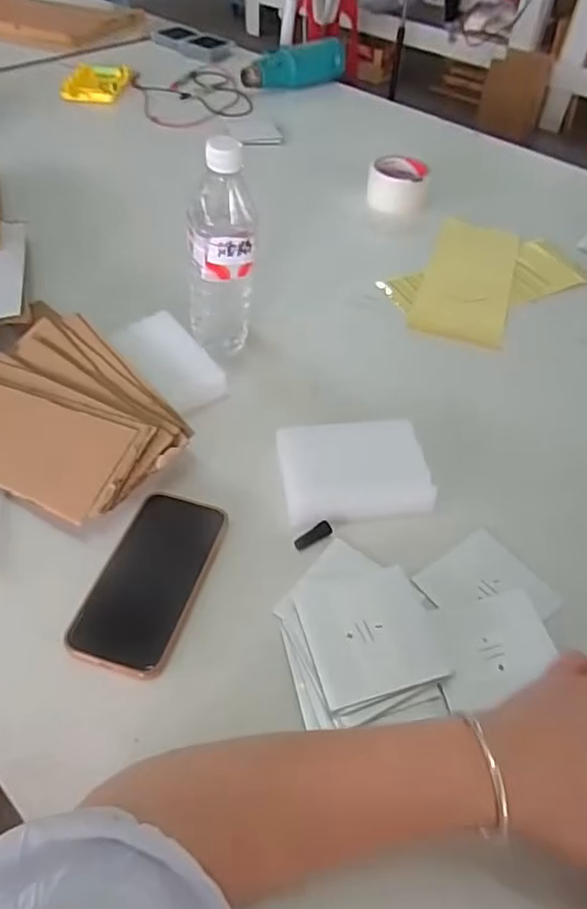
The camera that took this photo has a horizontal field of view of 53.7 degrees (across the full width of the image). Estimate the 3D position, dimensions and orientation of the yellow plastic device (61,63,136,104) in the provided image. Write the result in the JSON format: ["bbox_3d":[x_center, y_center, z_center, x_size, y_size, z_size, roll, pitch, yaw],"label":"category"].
[{"bbox_3d":[-0.393,-0.751,1.170,0.119,0.016,0.181,2,49,-2],"label":"yellow plastic device"}]

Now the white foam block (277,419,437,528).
[{"bbox_3d":[0.055,0.014,0.537,0.128,0.027,0.102,-4,50,-7],"label":"white foam block"}]

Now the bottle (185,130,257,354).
[{"bbox_3d":[-0.071,-0.189,0.577,0.068,0.219,0.056,-2,50,-6],"label":"bottle"}]

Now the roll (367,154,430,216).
[{"bbox_3d":[0.165,-0.425,0.912,0.097,0.052,0.095,3,49,-1],"label":"roll"}]

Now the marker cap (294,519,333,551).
[{"bbox_3d":[0.017,0.070,0.500,0.034,0.012,0.011,-22,55,-21],"label":"marker cap"}]

